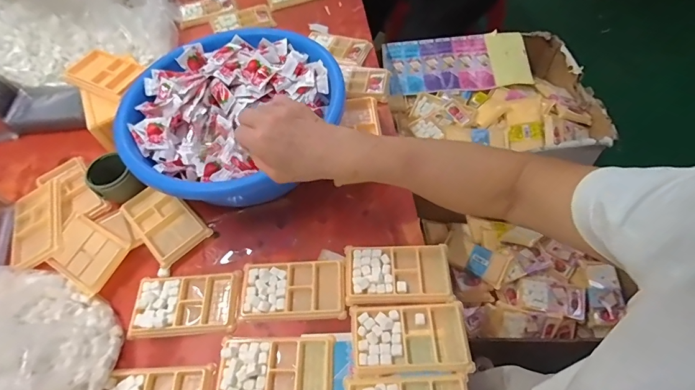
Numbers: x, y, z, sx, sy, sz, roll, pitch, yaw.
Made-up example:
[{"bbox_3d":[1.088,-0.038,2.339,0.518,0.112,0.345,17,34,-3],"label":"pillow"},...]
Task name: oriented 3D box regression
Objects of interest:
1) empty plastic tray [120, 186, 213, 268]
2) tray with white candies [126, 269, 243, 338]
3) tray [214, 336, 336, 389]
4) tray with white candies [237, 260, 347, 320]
[{"bbox_3d":[-0.270,0.036,0.555,0.076,0.011,0.136,-41,63,-20],"label":"empty plastic tray"},{"bbox_3d":[-0.211,0.144,0.499,0.137,0.018,0.076,-4,57,2],"label":"tray with white candies"},{"bbox_3d":[-0.086,0.203,0.439,0.136,0.016,0.074,-1,57,4],"label":"tray"},{"bbox_3d":[-0.072,0.123,0.493,0.139,0.015,0.072,-2,57,3],"label":"tray with white candies"}]

